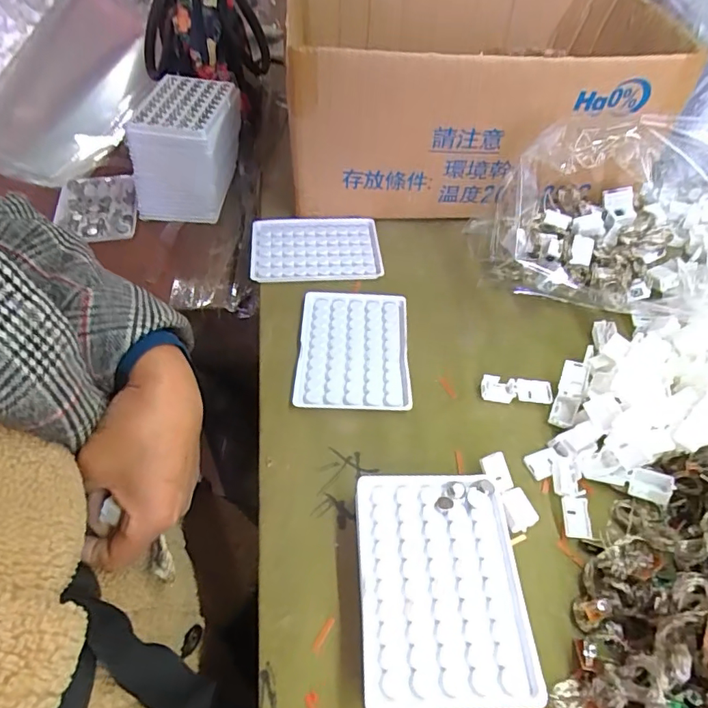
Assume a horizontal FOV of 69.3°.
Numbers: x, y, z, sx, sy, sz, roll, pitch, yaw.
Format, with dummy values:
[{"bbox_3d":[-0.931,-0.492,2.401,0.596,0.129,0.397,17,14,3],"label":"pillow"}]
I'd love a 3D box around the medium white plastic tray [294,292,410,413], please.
[{"bbox_3d":[0.000,-0.006,0.445,0.092,0.007,0.126,3,50,-1],"label":"medium white plastic tray"}]

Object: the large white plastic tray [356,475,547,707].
[{"bbox_3d":[0.051,0.139,0.312,0.094,0.025,0.128,0,50,-3],"label":"large white plastic tray"}]

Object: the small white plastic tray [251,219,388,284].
[{"bbox_3d":[-0.040,-0.109,0.526,0.129,0.012,0.086,-2,50,-5],"label":"small white plastic tray"}]

